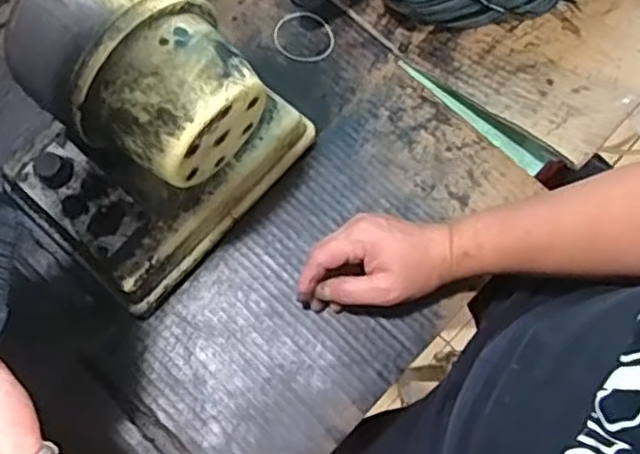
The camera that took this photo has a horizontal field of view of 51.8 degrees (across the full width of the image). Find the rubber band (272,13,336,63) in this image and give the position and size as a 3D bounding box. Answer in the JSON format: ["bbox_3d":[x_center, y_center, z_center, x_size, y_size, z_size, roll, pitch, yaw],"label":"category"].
[{"bbox_3d":[-0.015,-0.180,0.627,0.058,0.005,0.050,-5,75,-1],"label":"rubber band"}]

